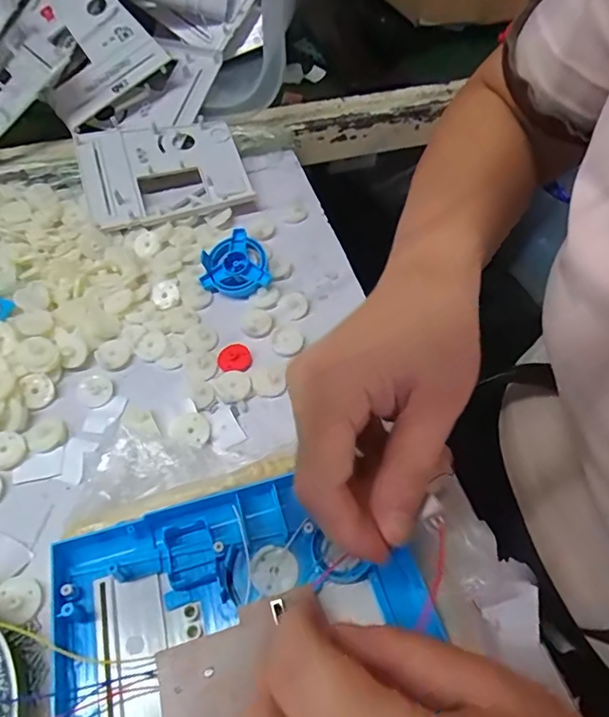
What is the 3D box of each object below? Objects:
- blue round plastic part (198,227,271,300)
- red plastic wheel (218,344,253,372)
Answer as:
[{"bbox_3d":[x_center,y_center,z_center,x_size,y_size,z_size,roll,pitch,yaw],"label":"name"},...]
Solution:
[{"bbox_3d":[-0.055,-0.074,0.394,0.054,0.017,0.054,-1,73,2],"label":"blue round plastic part"},{"bbox_3d":[-0.049,-0.001,0.354,0.023,0.004,0.021,0,53,-1],"label":"red plastic wheel"}]

